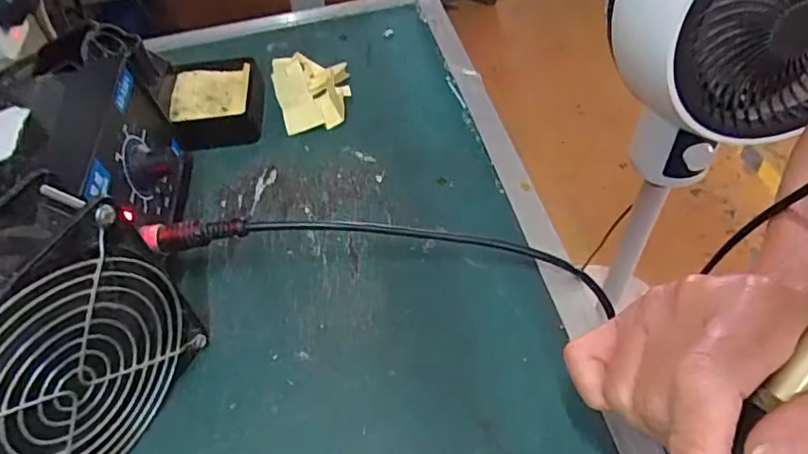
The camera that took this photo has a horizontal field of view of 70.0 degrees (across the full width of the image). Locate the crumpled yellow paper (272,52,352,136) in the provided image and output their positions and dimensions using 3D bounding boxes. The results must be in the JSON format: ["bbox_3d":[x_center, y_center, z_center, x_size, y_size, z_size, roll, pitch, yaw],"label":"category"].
[{"bbox_3d":[-0.068,-0.102,0.429,0.055,0.019,0.069,-11,51,-4],"label":"crumpled yellow paper"}]

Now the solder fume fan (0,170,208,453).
[{"bbox_3d":[-0.151,0.059,0.245,0.046,0.119,0.121,19,55,19],"label":"solder fume fan"}]

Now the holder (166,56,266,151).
[{"bbox_3d":[-0.136,-0.091,0.423,0.064,0.023,0.082,-14,51,-6],"label":"holder"}]

